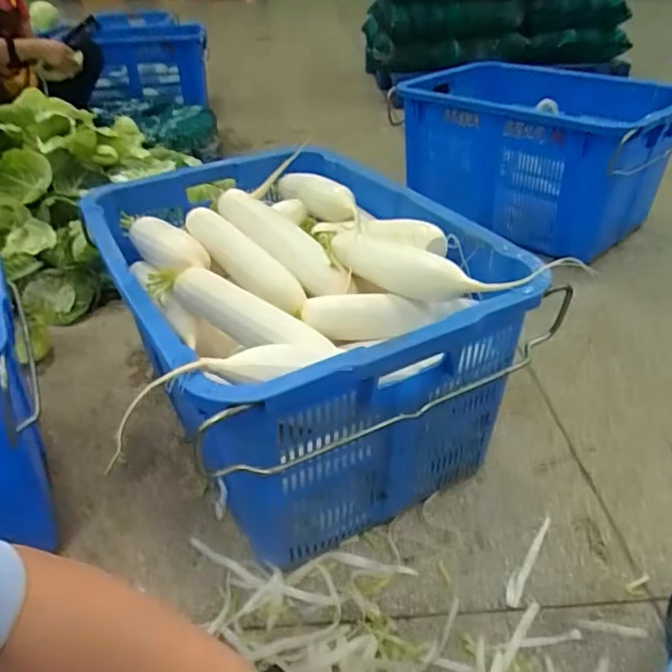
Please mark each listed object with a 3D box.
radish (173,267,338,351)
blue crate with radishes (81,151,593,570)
[{"bbox_3d":[-0.112,-0.022,0.760,0.216,0.052,0.054,23,38,-1],"label":"radish"},{"bbox_3d":[-0.072,-0.012,0.967,0.497,0.387,0.702,-19,39,-22],"label":"blue crate with radishes"}]

